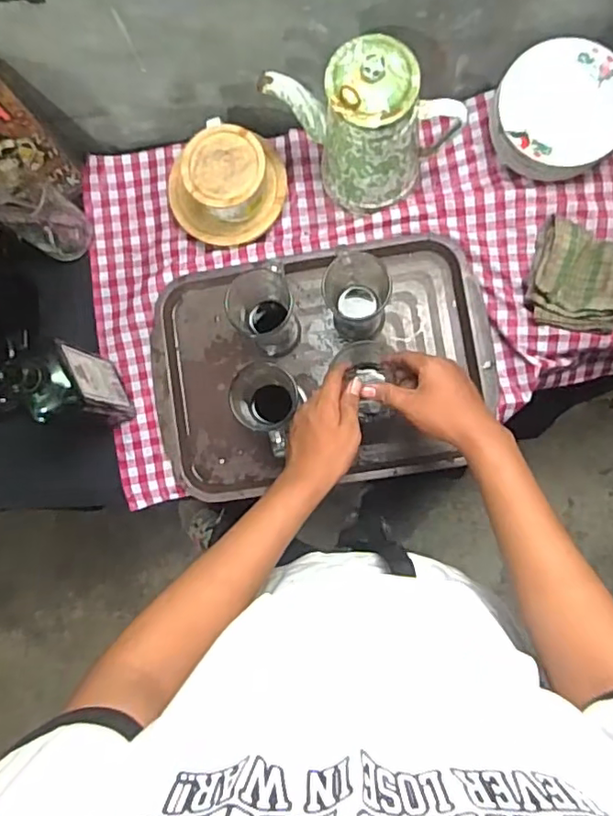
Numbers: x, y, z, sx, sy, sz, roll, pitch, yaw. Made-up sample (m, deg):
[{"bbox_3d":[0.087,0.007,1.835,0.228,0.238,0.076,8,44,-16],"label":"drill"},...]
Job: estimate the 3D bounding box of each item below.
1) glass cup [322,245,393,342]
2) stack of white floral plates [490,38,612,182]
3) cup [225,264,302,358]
[{"bbox_3d":[0.065,-0.145,0.733,0.082,0.085,0.098,7,86,5],"label":"glass cup"},{"bbox_3d":[0.297,-0.352,0.702,0.141,0.071,0.150,-1,85,5],"label":"stack of white floral plates"},{"bbox_3d":[-0.053,-0.120,0.737,0.076,0.087,0.090,-16,84,3],"label":"cup"}]

